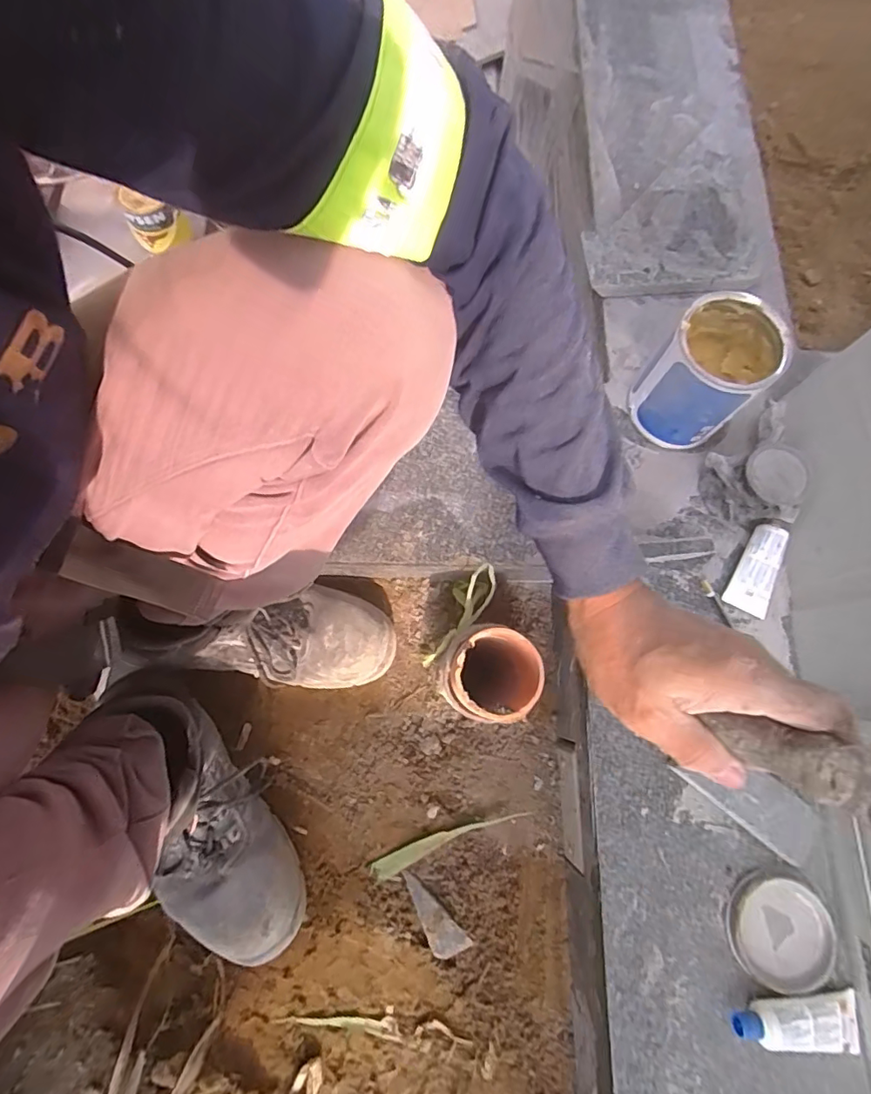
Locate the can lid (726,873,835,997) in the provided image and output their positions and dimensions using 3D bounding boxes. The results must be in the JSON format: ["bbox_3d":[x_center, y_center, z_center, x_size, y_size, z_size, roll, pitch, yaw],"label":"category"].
[{"bbox_3d":[0.303,0.337,0.446,0.093,0.006,0.084,14,74,2],"label":"can lid"}]

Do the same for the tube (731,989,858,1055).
[{"bbox_3d":[0.300,0.396,0.420,0.111,0.023,0.040,1,74,-1],"label":"tube"}]

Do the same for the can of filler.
[{"bbox_3d":[0.271,-0.171,0.518,0.112,0.122,0.092,-40,79,-11],"label":"can of filler"}]

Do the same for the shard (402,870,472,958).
[{"bbox_3d":[-0.008,0.380,0.521,0.091,0.007,0.032,43,77,10],"label":"shard"}]

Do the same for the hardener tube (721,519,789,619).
[{"bbox_3d":[0.329,0.021,0.519,0.040,0.017,0.094,20,91,4],"label":"hardener tube"}]

